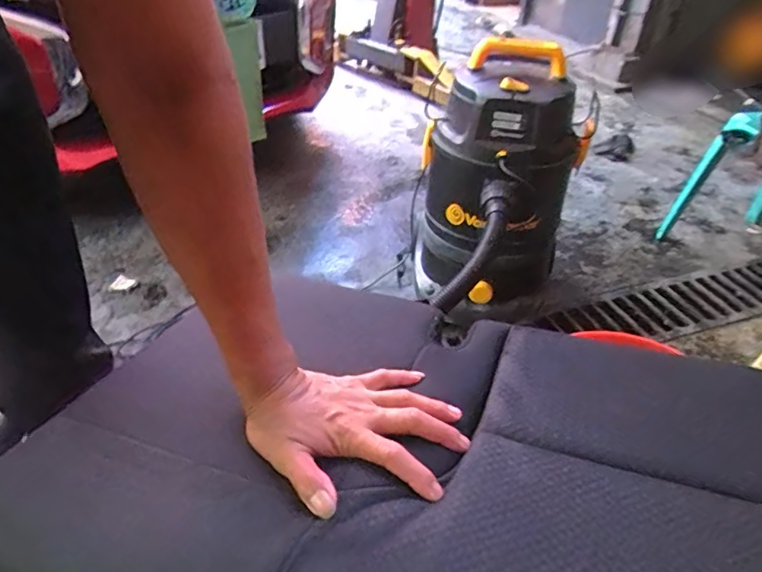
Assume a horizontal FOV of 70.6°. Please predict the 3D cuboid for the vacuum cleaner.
[{"bbox_3d":[0.247,-0.227,1.246,0.297,0.590,0.306,-25,45,-32],"label":"vacuum cleaner"}]

